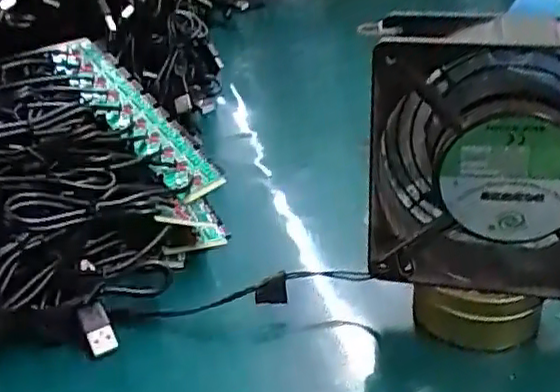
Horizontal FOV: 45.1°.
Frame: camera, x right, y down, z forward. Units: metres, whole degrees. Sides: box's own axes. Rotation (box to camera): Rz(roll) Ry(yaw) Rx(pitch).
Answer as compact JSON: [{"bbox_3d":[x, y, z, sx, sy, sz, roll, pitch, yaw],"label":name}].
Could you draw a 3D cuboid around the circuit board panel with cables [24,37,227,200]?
[{"bbox_3d":[-0.091,-0.051,0.425,0.133,0.018,0.047,45,48,12],"label":"circuit board panel with cables"}]

